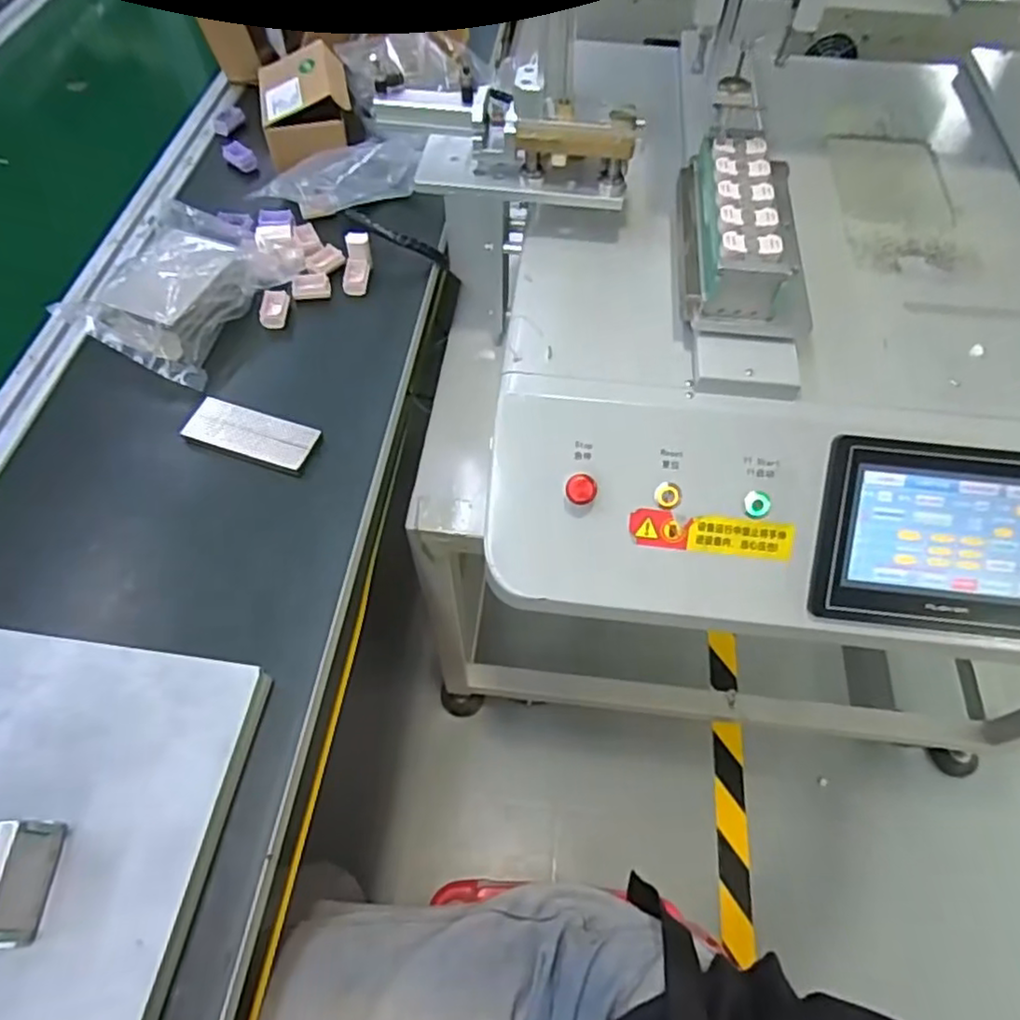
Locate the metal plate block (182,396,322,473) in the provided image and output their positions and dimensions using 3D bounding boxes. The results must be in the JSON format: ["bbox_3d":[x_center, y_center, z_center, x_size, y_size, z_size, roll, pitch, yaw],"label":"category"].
[{"bbox_3d":[-0.216,-0.064,0.547,0.113,0.007,0.042,19,61,10],"label":"metal plate block"}]

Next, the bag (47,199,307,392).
[{"bbox_3d":[-0.306,-0.218,0.607,0.160,0.043,0.198,20,61,10],"label":"bag"}]

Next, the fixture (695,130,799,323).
[{"bbox_3d":[0.183,-0.241,0.541,0.065,0.048,0.183,5,59,1],"label":"fixture"}]

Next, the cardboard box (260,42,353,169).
[{"bbox_3d":[-0.233,-0.463,0.746,0.101,0.064,0.120,-12,60,-6],"label":"cardboard box"}]

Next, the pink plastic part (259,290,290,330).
[{"bbox_3d":[-0.222,-0.189,0.618,0.023,0.015,0.040,-1,59,-2],"label":"pink plastic part"}]

